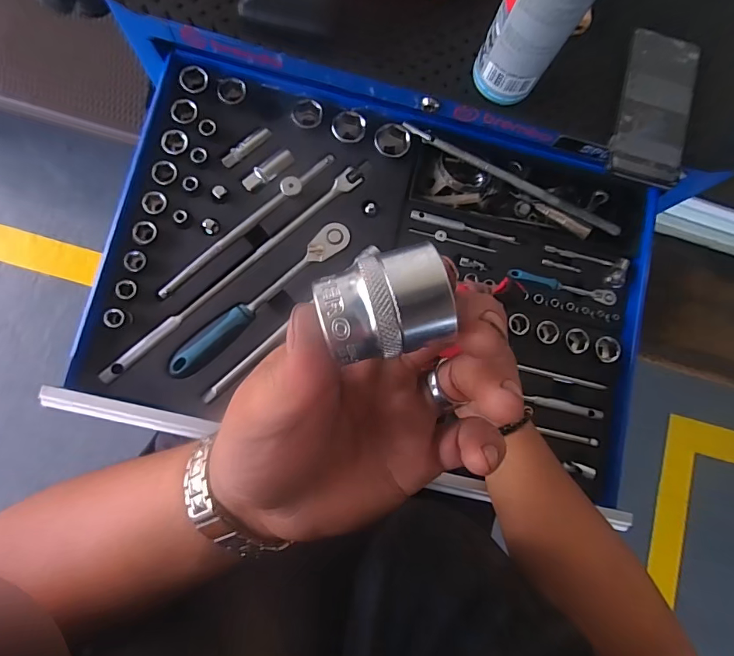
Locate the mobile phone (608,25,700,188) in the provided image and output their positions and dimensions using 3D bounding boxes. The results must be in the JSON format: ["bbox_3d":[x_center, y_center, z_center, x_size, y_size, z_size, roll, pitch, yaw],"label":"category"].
[{"bbox_3d":[0.299,-0.228,0.452,0.076,0.013,0.164,13,81,-4],"label":"mobile phone"}]

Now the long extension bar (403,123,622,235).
[{"bbox_3d":[0.169,-0.173,0.504,0.275,0.018,0.018,28,81,-2],"label":"long extension bar"}]

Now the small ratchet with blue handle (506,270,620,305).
[{"bbox_3d":[0.231,-0.048,0.517,0.135,0.012,0.016,12,81,-4],"label":"small ratchet with blue handle"}]

